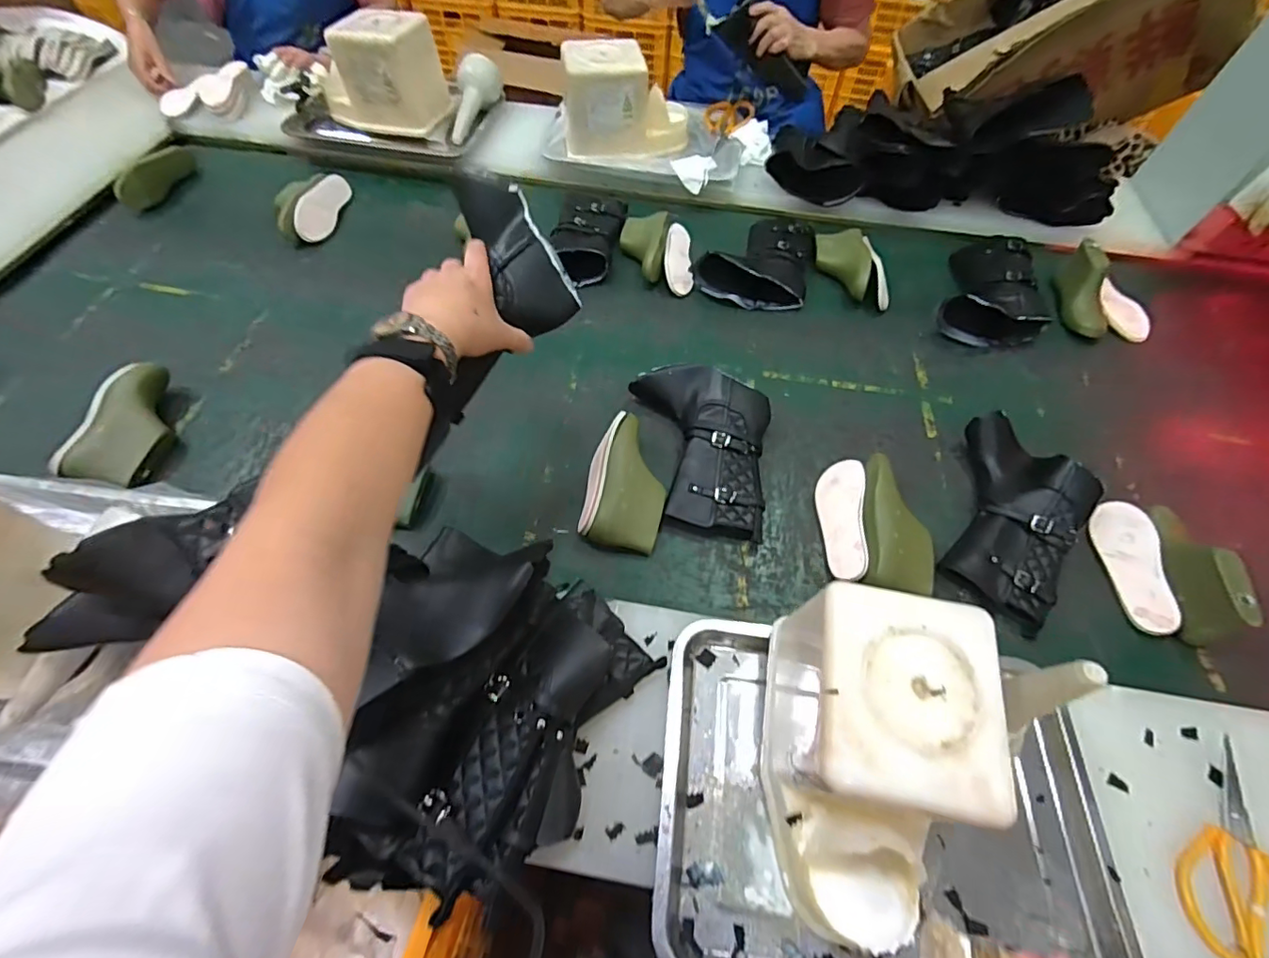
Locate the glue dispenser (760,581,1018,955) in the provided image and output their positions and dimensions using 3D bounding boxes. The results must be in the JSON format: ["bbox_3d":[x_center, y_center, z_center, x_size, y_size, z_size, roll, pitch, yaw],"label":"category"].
[{"bbox_3d":[0.188,0.229,0.432,0.135,0.180,0.231,10,57,5],"label":"glue dispenser"}]

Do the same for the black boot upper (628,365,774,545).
[{"bbox_3d":[0.085,-0.044,0.726,0.188,0.066,0.224,8,56,4],"label":"black boot upper"}]

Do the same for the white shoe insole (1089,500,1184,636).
[{"bbox_3d":[0.623,0.106,0.672,0.063,0.010,0.174,-6,58,31],"label":"white shoe insole"}]

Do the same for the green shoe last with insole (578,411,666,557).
[{"bbox_3d":[-0.011,0.005,0.696,0.101,0.061,0.171,8,56,4],"label":"green shoe last with insole"}]

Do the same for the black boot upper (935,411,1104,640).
[{"bbox_3d":[0.486,0.048,0.677,0.148,0.064,0.265,22,58,13],"label":"black boot upper"}]

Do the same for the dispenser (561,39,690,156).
[{"bbox_3d":[-0.015,-0.722,1.025,0.233,0.148,0.144,8,58,3],"label":"dispenser"}]

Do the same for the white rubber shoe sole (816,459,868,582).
[{"bbox_3d":[0.266,0.046,0.690,0.062,0.017,0.170,-11,53,36],"label":"white rubber shoe sole"}]

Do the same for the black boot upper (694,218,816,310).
[{"bbox_3d":[0.226,-0.404,0.962,0.188,0.066,0.222,16,57,9],"label":"black boot upper"}]

